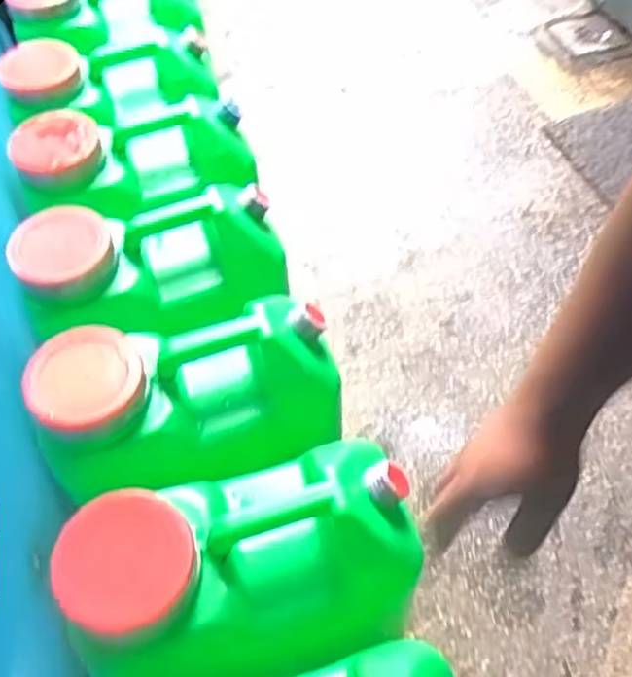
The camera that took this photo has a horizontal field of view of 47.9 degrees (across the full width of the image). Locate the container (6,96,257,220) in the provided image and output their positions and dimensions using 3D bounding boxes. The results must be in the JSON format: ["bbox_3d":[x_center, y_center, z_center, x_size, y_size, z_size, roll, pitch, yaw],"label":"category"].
[{"bbox_3d":[-0.258,-0.261,1.002,0.313,0.118,0.133,-14,54,-4],"label":"container"}]

